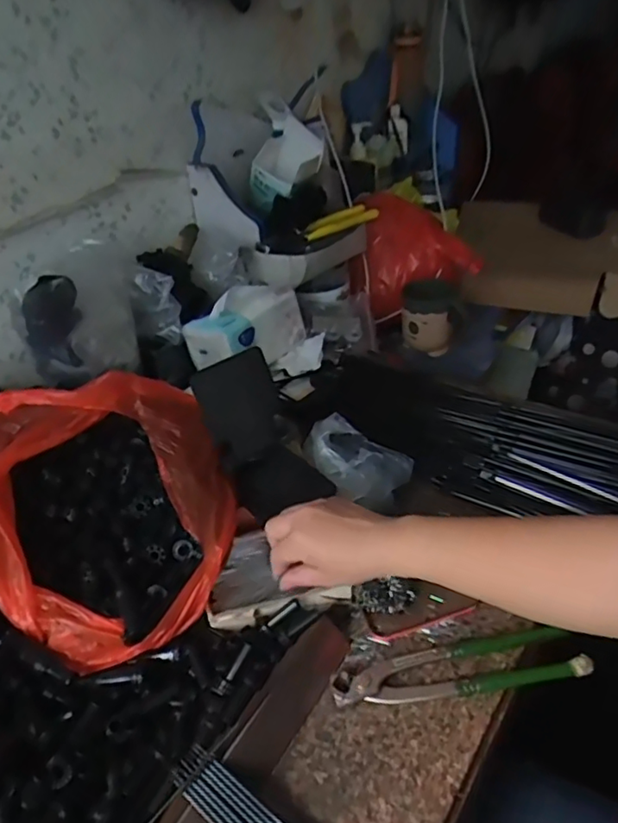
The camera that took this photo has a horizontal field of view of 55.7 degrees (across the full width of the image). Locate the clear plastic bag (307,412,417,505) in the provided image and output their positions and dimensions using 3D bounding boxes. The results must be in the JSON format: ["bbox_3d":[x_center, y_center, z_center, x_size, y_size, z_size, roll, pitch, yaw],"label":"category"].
[{"bbox_3d":[0.042,0.054,0.616,0.119,0.040,0.079,22,45,32],"label":"clear plastic bag"}]

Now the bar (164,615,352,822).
[{"bbox_3d":[-0.058,0.258,0.398,0.038,0.029,0.284,17,42,28],"label":"bar"}]

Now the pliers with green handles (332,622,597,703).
[{"bbox_3d":[0.115,0.201,0.458,0.193,0.016,0.044,-8,37,-4],"label":"pliers with green handles"}]

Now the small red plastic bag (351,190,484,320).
[{"bbox_3d":[0.152,-0.264,0.969,0.194,0.149,0.171,-16,38,-14],"label":"small red plastic bag"}]

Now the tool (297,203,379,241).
[{"bbox_3d":[0.043,-0.290,0.895,0.136,0.025,0.025,-24,40,-23],"label":"tool"}]

